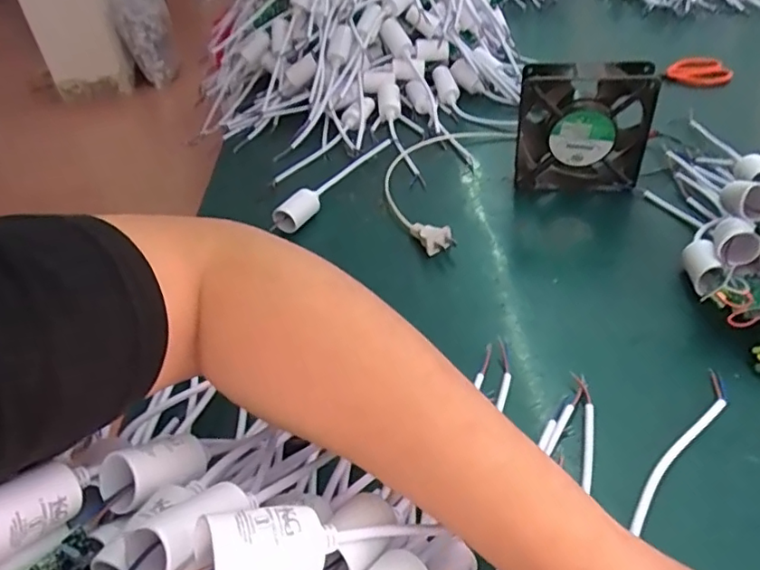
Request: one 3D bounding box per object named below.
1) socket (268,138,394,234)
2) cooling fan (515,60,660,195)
[{"bbox_3d":[-0.050,-0.115,0.626,0.024,0.022,0.202,19,46,26],"label":"socket"},{"bbox_3d":[0.195,-0.150,0.557,0.116,0.117,0.038,5,41,12],"label":"cooling fan"}]

